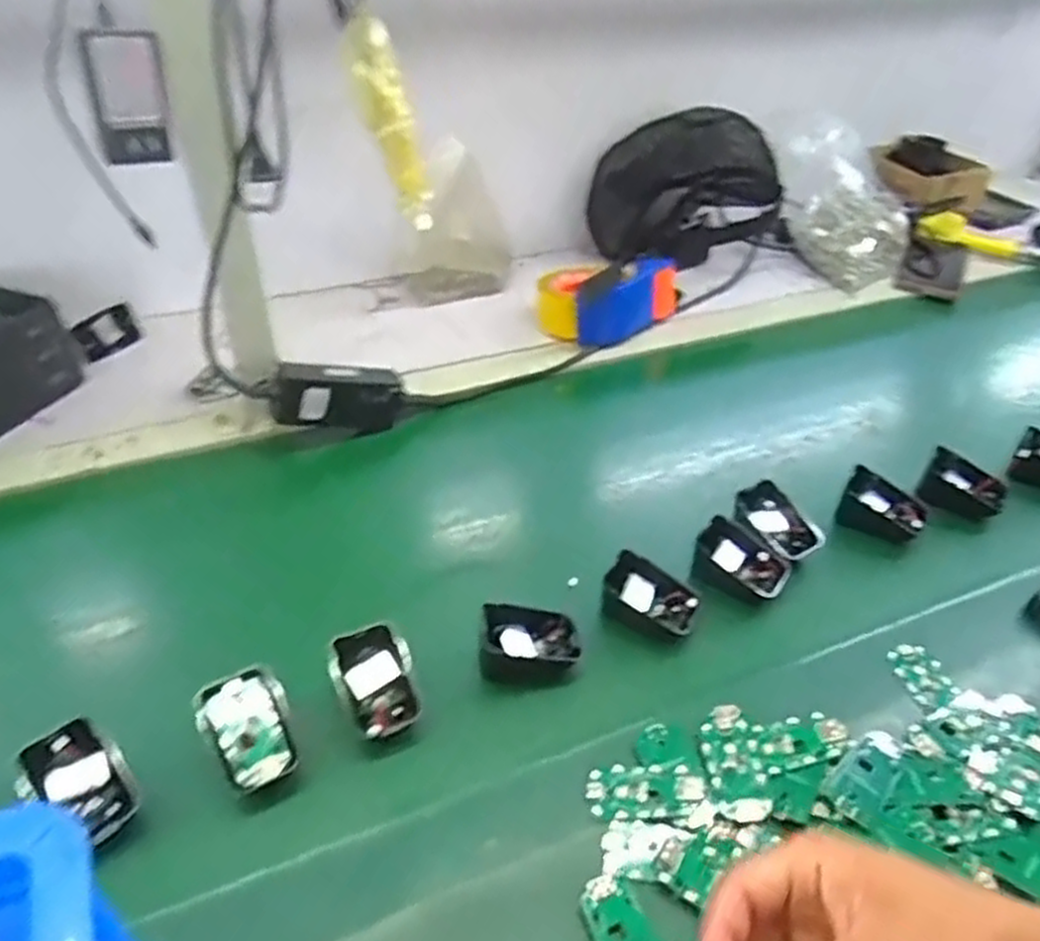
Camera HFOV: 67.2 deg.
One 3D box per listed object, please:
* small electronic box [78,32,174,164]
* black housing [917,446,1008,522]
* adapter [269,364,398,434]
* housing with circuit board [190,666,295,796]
[{"bbox_3d":[-0.270,-0.259,0.542,0.049,0.078,0.035,-14,42,-19],"label":"small electronic box"},{"bbox_3d":[0.374,0.014,0.660,0.061,0.032,0.041,28,46,28],"label":"black housing"},{"bbox_3d":[-0.166,-0.065,0.712,0.115,0.057,0.028,3,30,-38],"label":"adapter"},{"bbox_3d":[-0.160,0.151,0.463,0.048,0.023,0.070,-21,45,-26],"label":"housing with circuit board"}]

